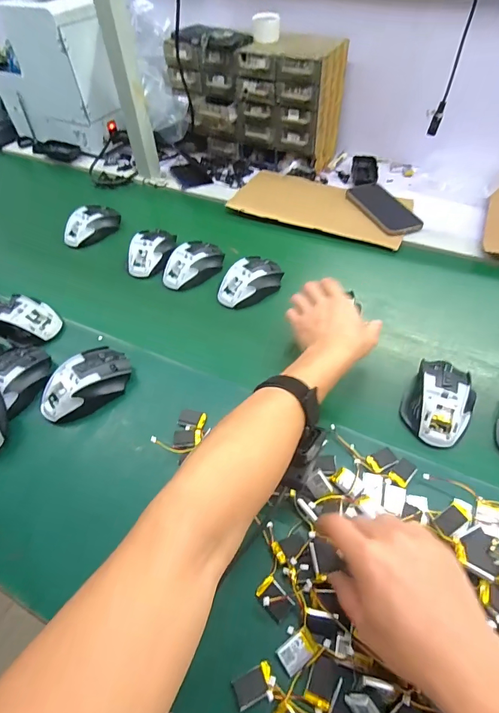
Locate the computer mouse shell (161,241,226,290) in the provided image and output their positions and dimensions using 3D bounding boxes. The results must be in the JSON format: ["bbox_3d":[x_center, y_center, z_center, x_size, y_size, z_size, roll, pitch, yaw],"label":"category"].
[{"bbox_3d":[-0.098,-0.156,0.631,0.109,0.040,0.058,-35,57,-20],"label":"computer mouse shell"}]

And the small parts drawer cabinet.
[{"bbox_3d":[0.005,-0.534,0.795,0.353,0.211,0.128,15,55,17],"label":"small parts drawer cabinet"}]

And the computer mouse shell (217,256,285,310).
[{"bbox_3d":[0.004,-0.118,0.595,0.072,0.038,0.108,31,61,26],"label":"computer mouse shell"}]

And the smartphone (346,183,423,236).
[{"bbox_3d":[0.251,-0.279,0.709,0.077,0.015,0.156,-24,54,-13],"label":"smartphone"}]

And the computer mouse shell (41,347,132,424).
[{"bbox_3d":[-0.208,0.033,0.476,0.066,0.034,0.115,33,61,27],"label":"computer mouse shell"}]

